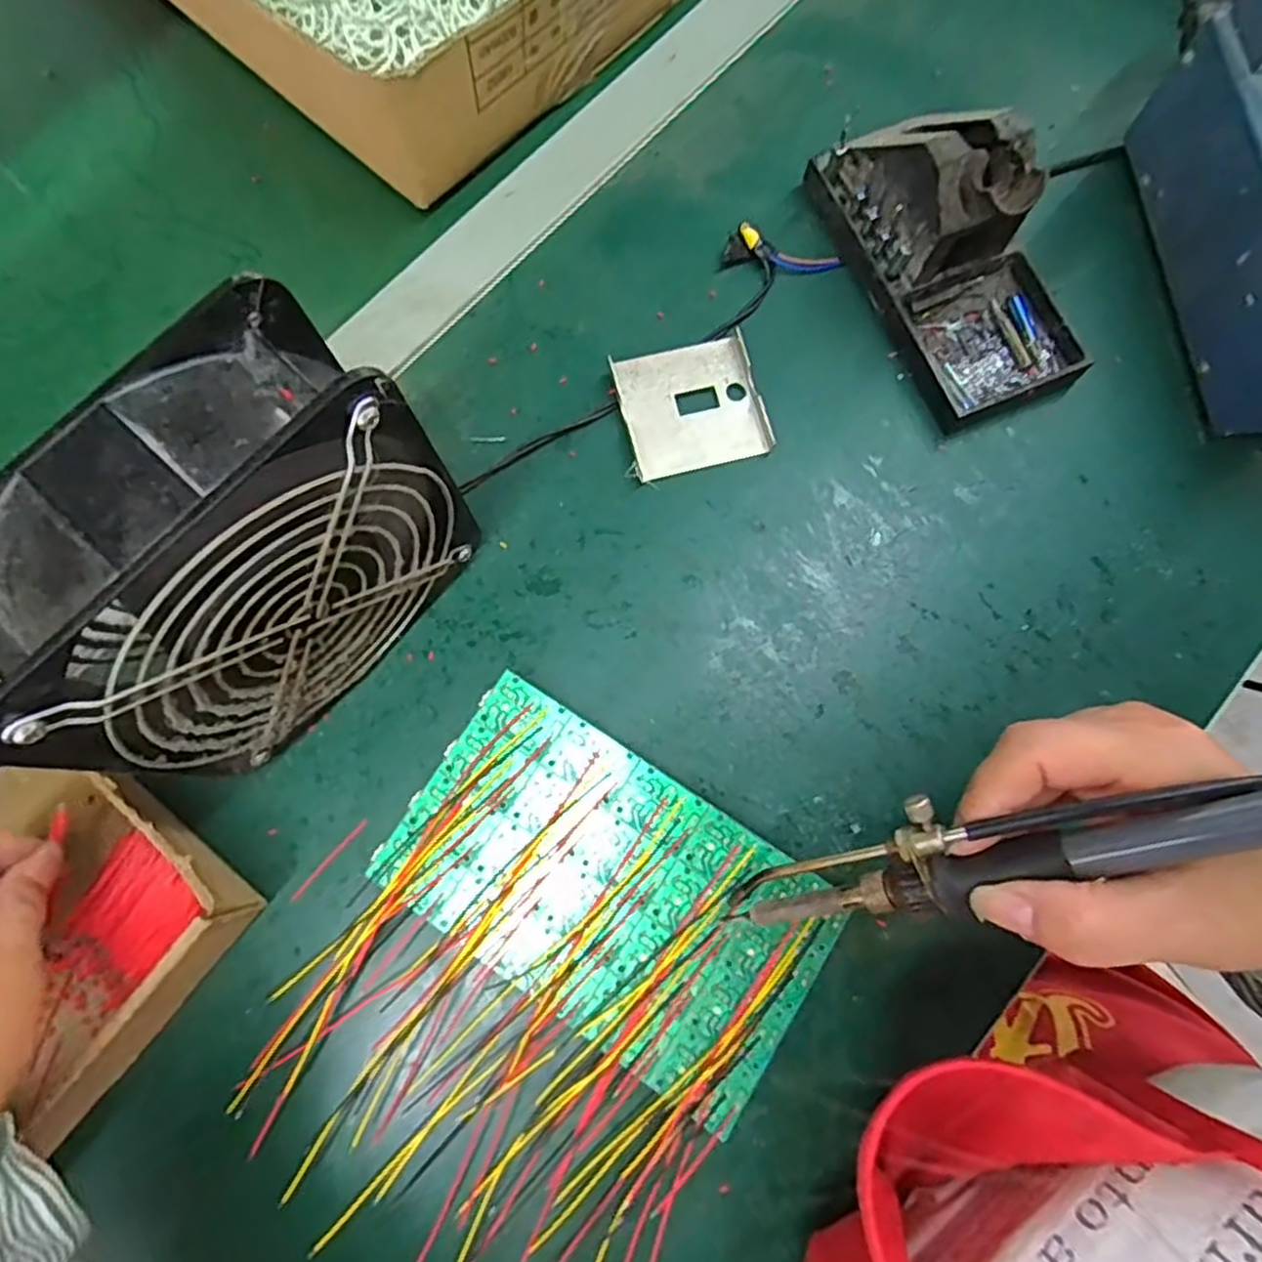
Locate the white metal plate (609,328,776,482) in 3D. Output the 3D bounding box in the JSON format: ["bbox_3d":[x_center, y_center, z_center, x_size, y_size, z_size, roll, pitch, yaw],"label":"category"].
[{"bbox_3d":[0.030,-0.111,0.361,0.069,0.010,0.065,-17,77,-3],"label":"white metal plate"}]

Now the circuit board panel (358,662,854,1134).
[{"bbox_3d":[-0.008,0.107,0.306,0.173,0.016,0.103,33,79,8],"label":"circuit board panel"}]

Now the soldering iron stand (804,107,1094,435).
[{"bbox_3d":[0.159,-0.188,0.344,0.078,0.070,0.158,-22,77,-5],"label":"soldering iron stand"}]

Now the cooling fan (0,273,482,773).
[{"bbox_3d":[-0.135,-0.021,0.267,0.058,0.152,0.144,43,81,10],"label":"cooling fan"}]

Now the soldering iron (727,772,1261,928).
[{"bbox_3d":[0.119,0.061,0.215,0.202,0.019,0.031,-23,75,29],"label":"soldering iron"}]

